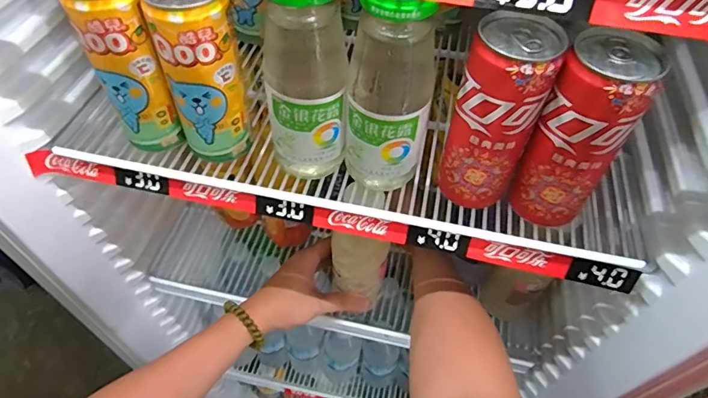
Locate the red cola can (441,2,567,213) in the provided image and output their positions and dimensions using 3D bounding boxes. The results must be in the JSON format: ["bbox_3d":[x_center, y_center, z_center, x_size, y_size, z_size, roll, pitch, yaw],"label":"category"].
[{"bbox_3d":[0.101,-0.058,0.335,0.053,0.137,0.053,17,55,11],"label":"red cola can"}]

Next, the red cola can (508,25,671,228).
[{"bbox_3d":[0.155,-0.043,0.326,0.053,0.136,0.050,24,56,15],"label":"red cola can"}]

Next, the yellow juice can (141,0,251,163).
[{"bbox_3d":[-0.115,-0.096,0.360,0.051,0.138,0.053,-12,55,-11],"label":"yellow juice can"}]

